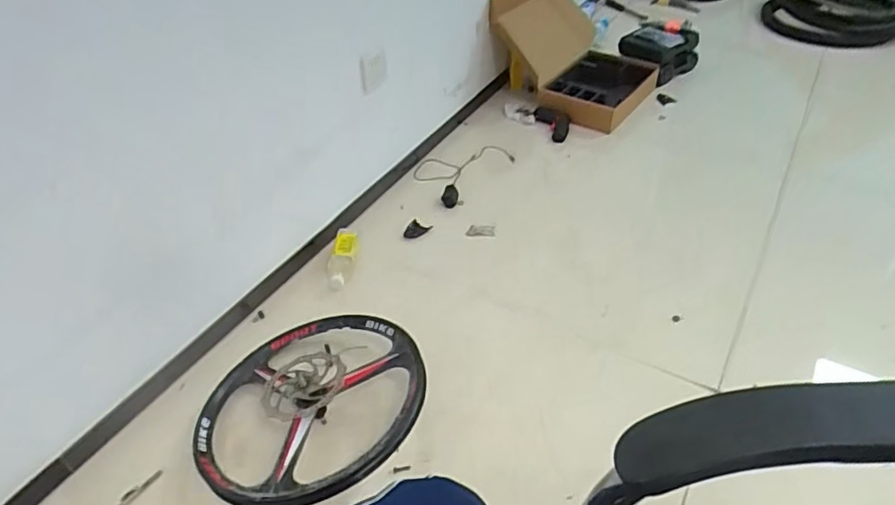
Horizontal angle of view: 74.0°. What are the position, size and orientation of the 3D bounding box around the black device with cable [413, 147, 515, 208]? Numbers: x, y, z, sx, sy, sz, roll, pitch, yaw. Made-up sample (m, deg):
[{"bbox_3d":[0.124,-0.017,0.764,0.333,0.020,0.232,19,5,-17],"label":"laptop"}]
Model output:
[{"bbox_3d":[0.042,-0.238,1.726,0.277,0.043,0.236,-28,48,-26],"label":"black device with cable"}]

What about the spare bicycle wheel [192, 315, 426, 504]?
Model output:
[{"bbox_3d":[-0.242,0.269,1.059,0.389,0.089,0.410,-1,42,1],"label":"spare bicycle wheel"}]

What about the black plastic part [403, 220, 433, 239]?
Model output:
[{"bbox_3d":[-0.077,-0.063,1.521,0.078,0.029,0.035,-23,45,-19],"label":"black plastic part"}]

